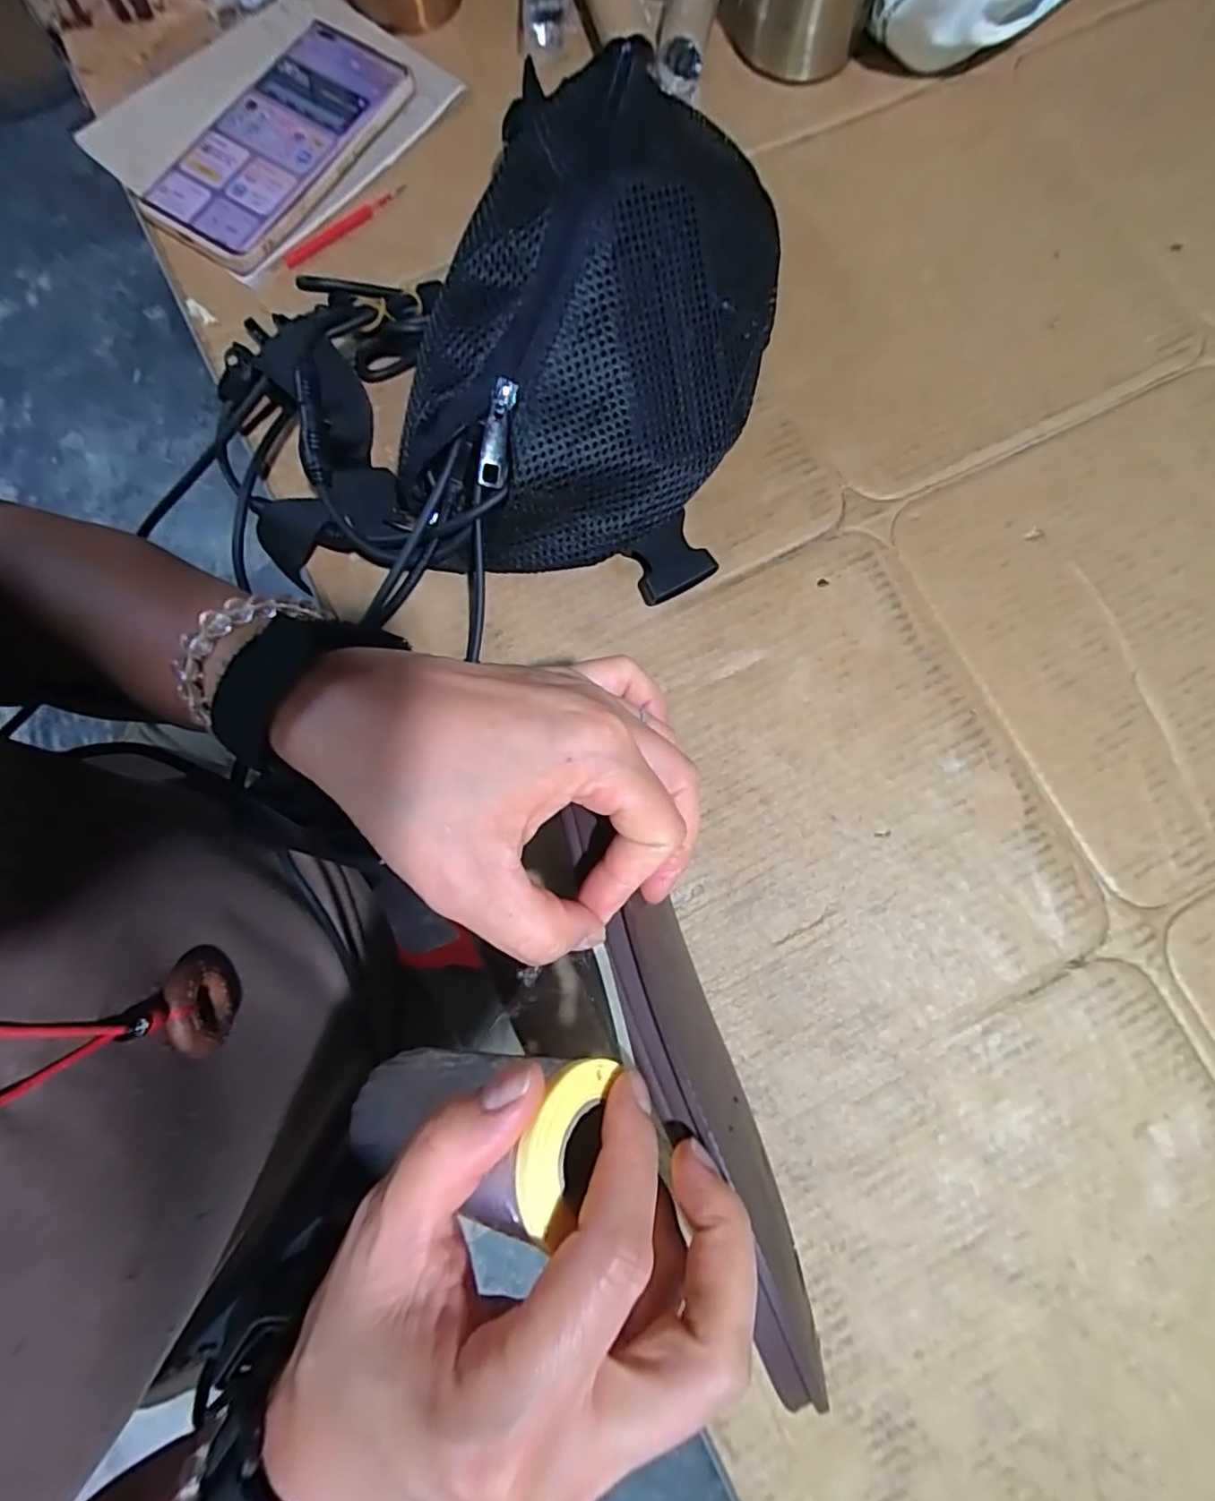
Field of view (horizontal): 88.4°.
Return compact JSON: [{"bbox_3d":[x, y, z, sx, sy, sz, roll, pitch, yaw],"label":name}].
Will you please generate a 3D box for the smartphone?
[{"bbox_3d":[-0.188,-0.352,0.360,0.082,0.010,0.162,35,81,7],"label":"smartphone"}]

